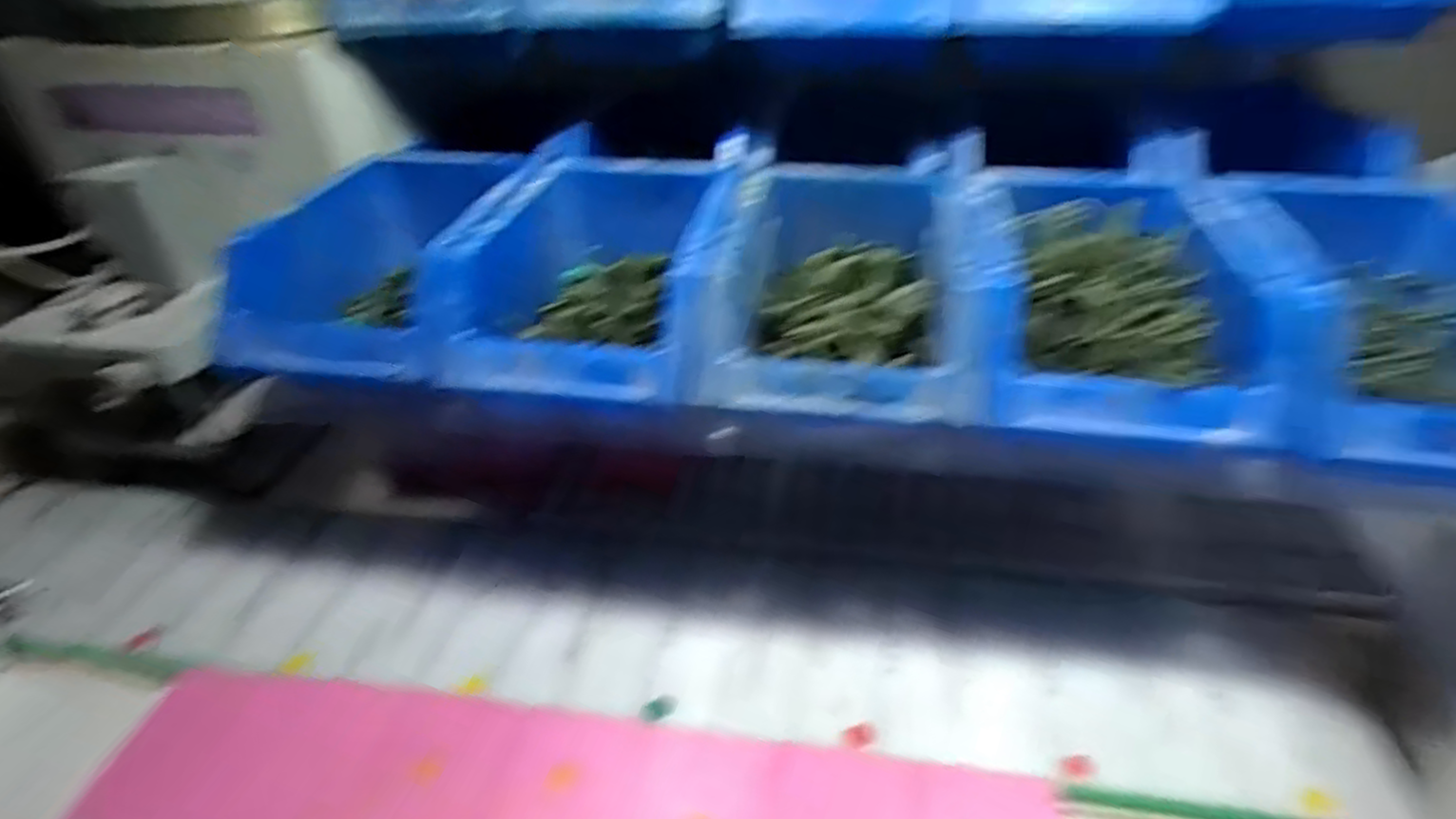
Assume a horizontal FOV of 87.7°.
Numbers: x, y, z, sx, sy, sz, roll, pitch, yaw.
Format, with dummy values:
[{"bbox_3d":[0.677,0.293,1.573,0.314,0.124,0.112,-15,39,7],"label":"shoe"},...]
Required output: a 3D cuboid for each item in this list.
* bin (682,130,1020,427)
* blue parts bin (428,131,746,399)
[{"bbox_3d":[0.062,-0.063,0.391,0.131,0.071,0.183,5,35,10],"label":"bin"},{"bbox_3d":[-0.063,-0.085,0.429,0.129,0.073,0.231,2,35,6],"label":"blue parts bin"}]

